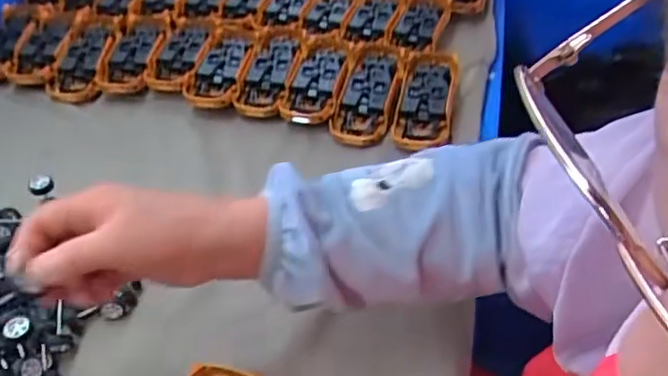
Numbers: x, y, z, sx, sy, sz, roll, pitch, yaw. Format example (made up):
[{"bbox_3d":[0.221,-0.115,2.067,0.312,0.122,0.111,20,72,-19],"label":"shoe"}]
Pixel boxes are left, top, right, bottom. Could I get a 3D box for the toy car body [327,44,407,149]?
[{"bbox_3d":[0.038,-0.103,0.692,0.061,0.019,0.140,10,60,12],"label":"toy car body"}]

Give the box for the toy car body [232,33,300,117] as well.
[{"bbox_3d":[-0.071,-0.129,0.726,0.054,0.015,0.125,8,56,10],"label":"toy car body"}]

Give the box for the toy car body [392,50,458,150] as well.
[{"bbox_3d":[0.094,-0.097,0.676,0.054,0.021,0.139,7,56,8],"label":"toy car body"}]

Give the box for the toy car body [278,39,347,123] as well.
[{"bbox_3d":[-0.020,-0.118,0.713,0.060,0.025,0.131,3,43,6],"label":"toy car body"}]

